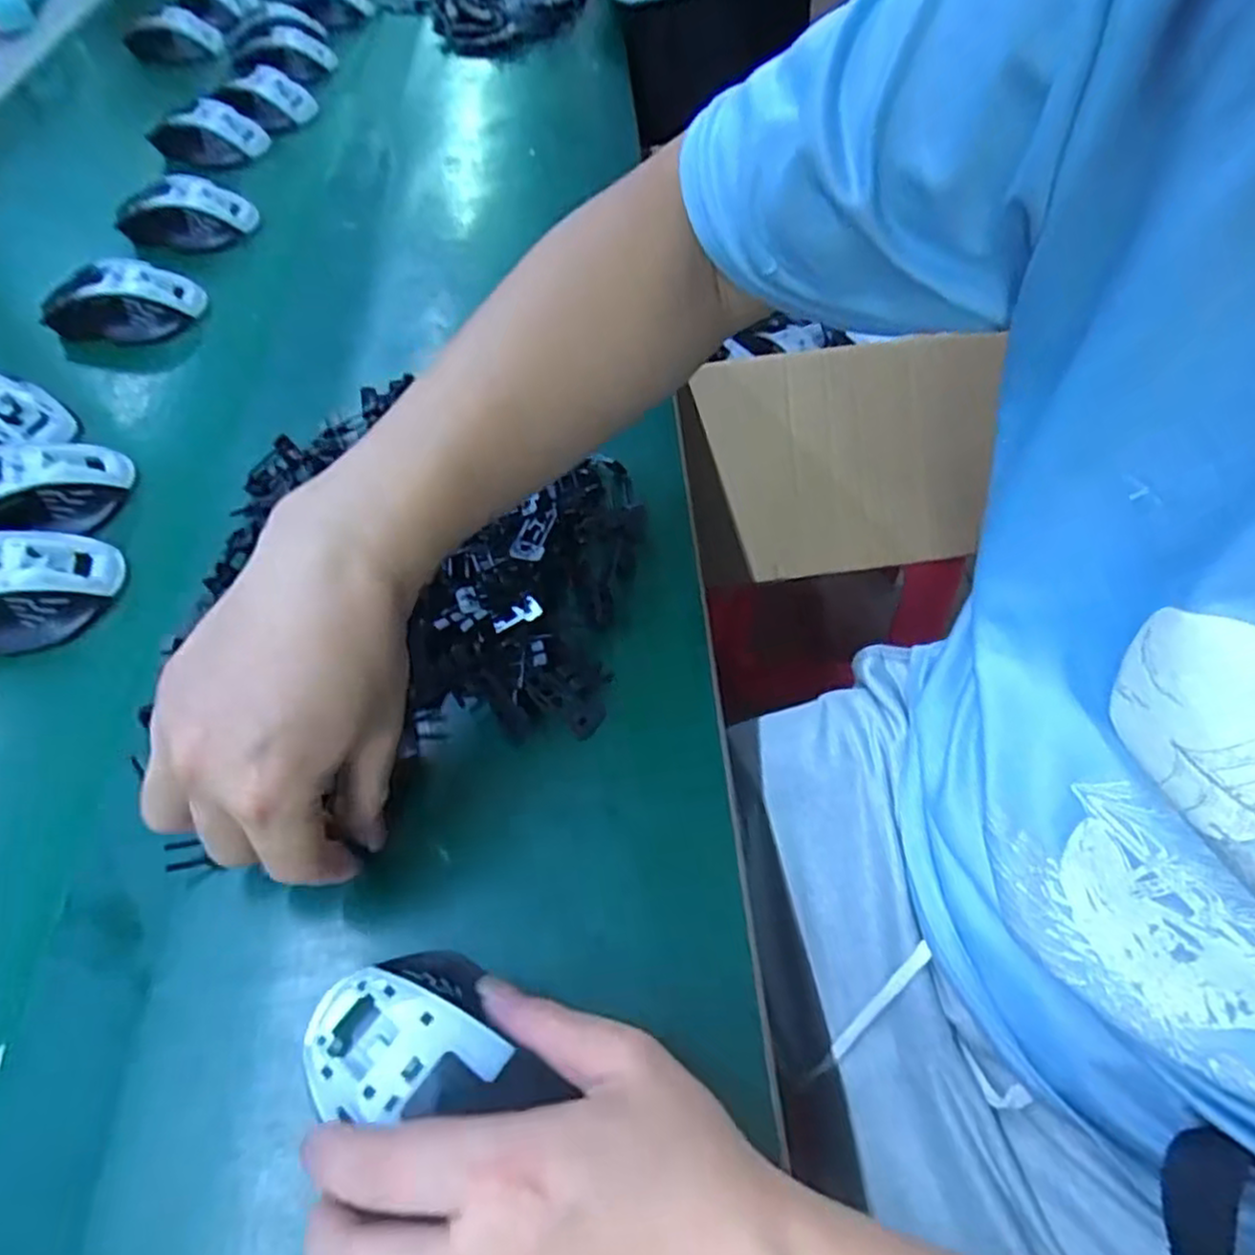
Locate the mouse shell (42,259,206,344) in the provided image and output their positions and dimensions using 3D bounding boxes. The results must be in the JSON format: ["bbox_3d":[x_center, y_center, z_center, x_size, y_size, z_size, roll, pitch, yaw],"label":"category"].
[{"bbox_3d":[-0.403,-0.258,0.583,0.113,0.041,0.062,-25,59,-14],"label":"mouse shell"}]

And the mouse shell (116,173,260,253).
[{"bbox_3d":[-0.407,-0.380,0.670,0.110,0.034,0.069,0,56,3],"label":"mouse shell"}]

